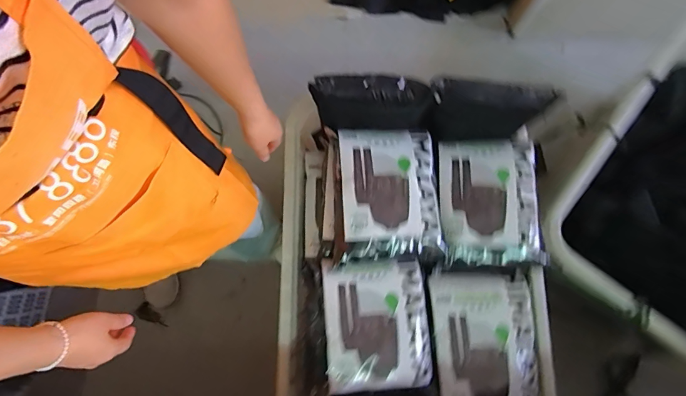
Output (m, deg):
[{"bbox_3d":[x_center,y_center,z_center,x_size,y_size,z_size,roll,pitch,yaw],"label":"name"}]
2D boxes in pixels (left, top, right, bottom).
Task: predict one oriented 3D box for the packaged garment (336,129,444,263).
[{"bbox_3d":[0.095,-0.009,0.800,0.222,0.048,0.282,-2,79,0],"label":"packaged garment"}]

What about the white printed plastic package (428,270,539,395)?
[{"bbox_3d":[0.298,0.299,0.781,0.226,0.049,0.281,-1,79,0],"label":"white printed plastic package"}]

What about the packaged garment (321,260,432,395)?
[{"bbox_3d":[0.068,0.252,0.750,0.208,0.052,0.240,-2,79,0],"label":"packaged garment"}]

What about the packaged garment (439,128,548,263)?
[{"bbox_3d":[0.322,0.004,0.831,0.217,0.050,0.291,0,79,0],"label":"packaged garment"}]

